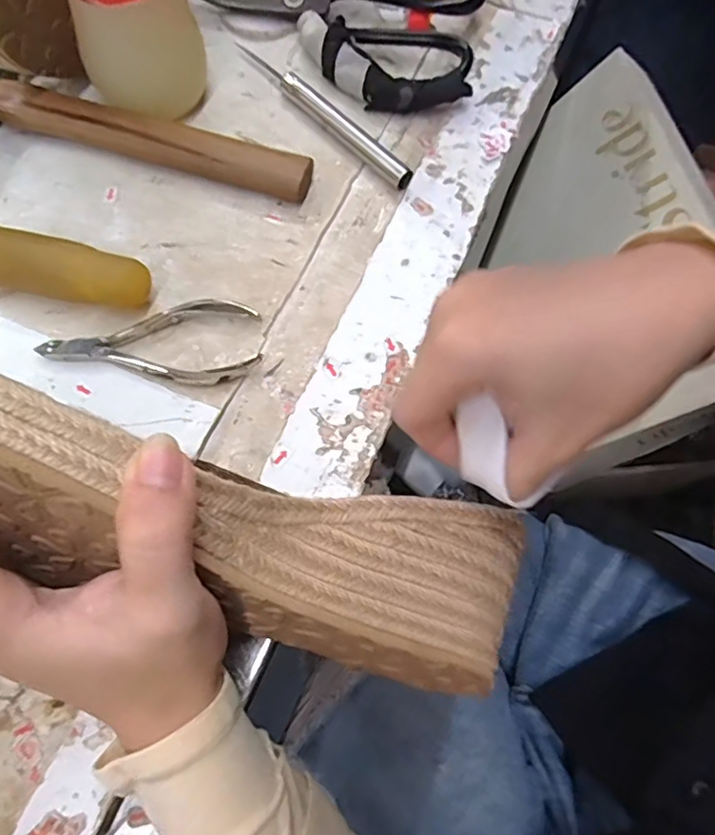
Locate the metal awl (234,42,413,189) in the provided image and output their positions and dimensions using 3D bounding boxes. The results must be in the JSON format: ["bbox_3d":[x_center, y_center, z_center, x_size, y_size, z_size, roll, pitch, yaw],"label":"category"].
[{"bbox_3d":[-0.022,-0.177,0.336,0.011,0.013,0.142,-41,76,-16],"label":"metal awl"}]

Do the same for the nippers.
[{"bbox_3d":[-0.098,-0.037,0.280,0.100,0.009,0.043,2,69,-2],"label":"nippers"}]

